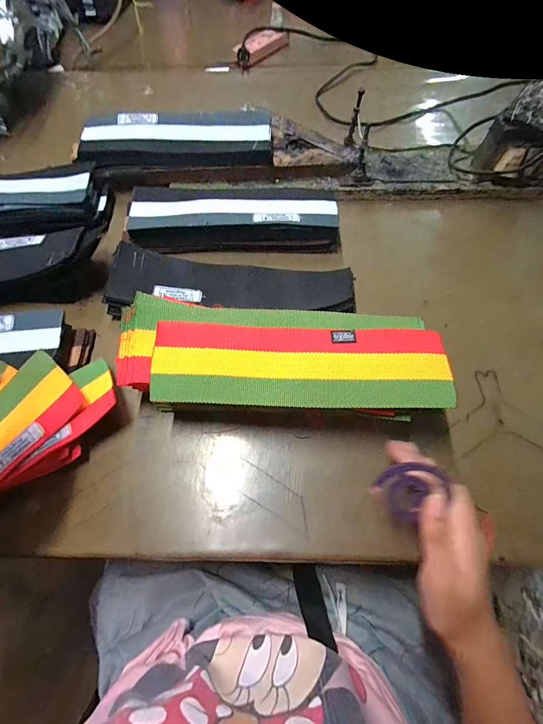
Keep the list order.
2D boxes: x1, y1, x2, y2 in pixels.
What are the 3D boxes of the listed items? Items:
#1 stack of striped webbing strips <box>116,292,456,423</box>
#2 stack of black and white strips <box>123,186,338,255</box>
[{"bbox_3d":[0.006,-0.002,0.313,0.306,0.030,0.098,5,65,3],"label":"stack of striped webbing strips"},{"bbox_3d":[-0.048,-0.196,0.452,0.281,0.052,0.090,2,65,2],"label":"stack of black and white strips"}]

